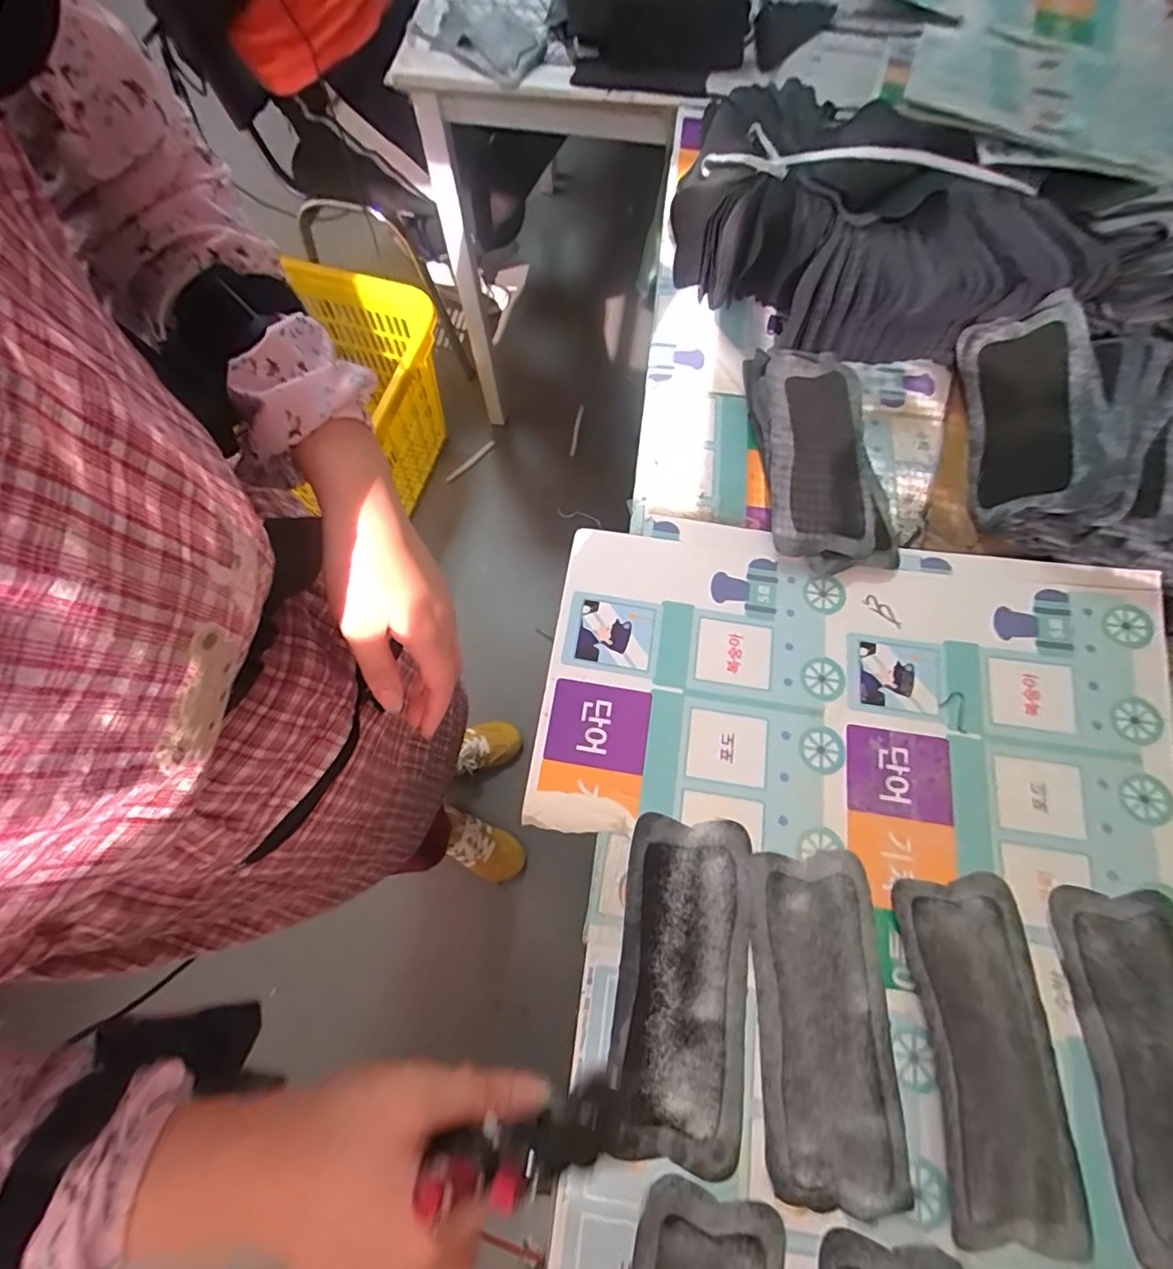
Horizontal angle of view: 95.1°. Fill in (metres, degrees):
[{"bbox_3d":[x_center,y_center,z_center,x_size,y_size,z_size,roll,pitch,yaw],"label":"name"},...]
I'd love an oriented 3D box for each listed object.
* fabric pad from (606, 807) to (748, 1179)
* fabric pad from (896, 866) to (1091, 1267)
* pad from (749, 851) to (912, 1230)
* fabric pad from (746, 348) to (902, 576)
[{"bbox_3d":[0.073,0.263,0.412,0.095,0.006,0.227,7,71,4],"label":"fabric pad"},{"bbox_3d":[0.293,0.302,0.386,0.092,0.020,0.225,-1,71,1],"label":"fabric pad"},{"bbox_3d":[0.176,0.287,0.399,0.092,0.004,0.223,1,71,2],"label":"pad"},{"bbox_3d":[0.238,-0.174,0.550,0.121,0.038,0.237,-7,71,-1],"label":"fabric pad"}]

